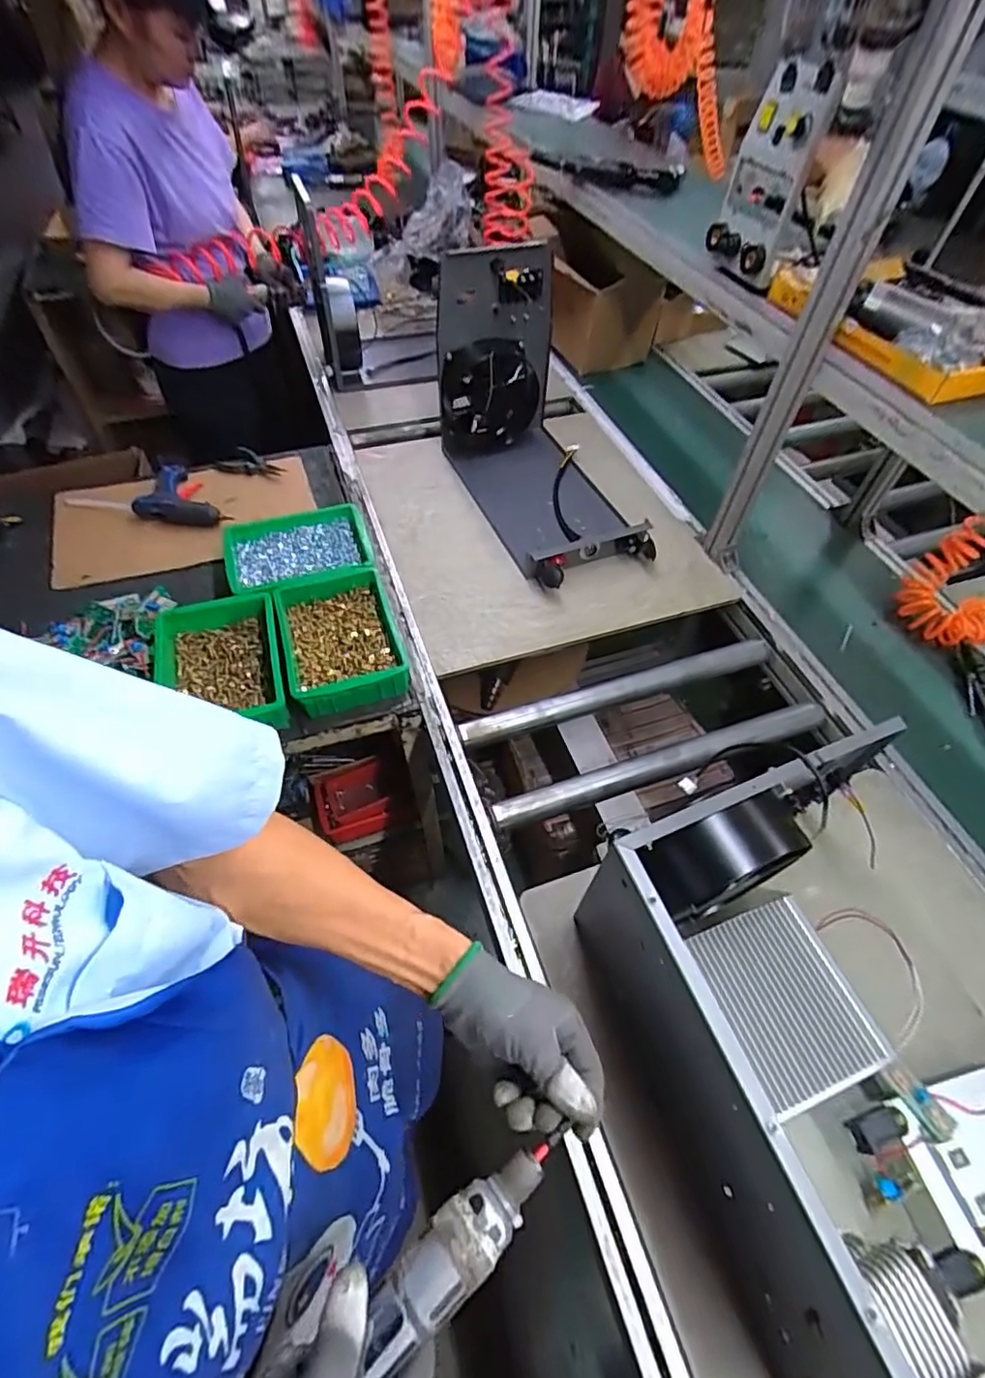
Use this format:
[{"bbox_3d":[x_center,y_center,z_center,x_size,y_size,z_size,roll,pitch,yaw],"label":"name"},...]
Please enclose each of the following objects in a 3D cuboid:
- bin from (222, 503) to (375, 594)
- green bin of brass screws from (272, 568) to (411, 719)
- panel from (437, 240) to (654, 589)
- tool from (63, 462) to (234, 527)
[{"bbox_3d":[-0.353,-0.232,1.050,0.258,0.076,0.181,-14,57,-11],"label":"bin"},{"bbox_3d":[-0.250,-0.077,0.947,0.180,0.075,0.237,-16,58,-13],"label":"green bin of brass screws"},{"bbox_3d":[0.089,-0.544,1.131,0.269,0.371,0.608,-17,58,-13],"label":"panel"},{"bbox_3d":[-0.662,-0.395,1.162,0.334,0.067,0.140,7,56,3],"label":"tool"}]

